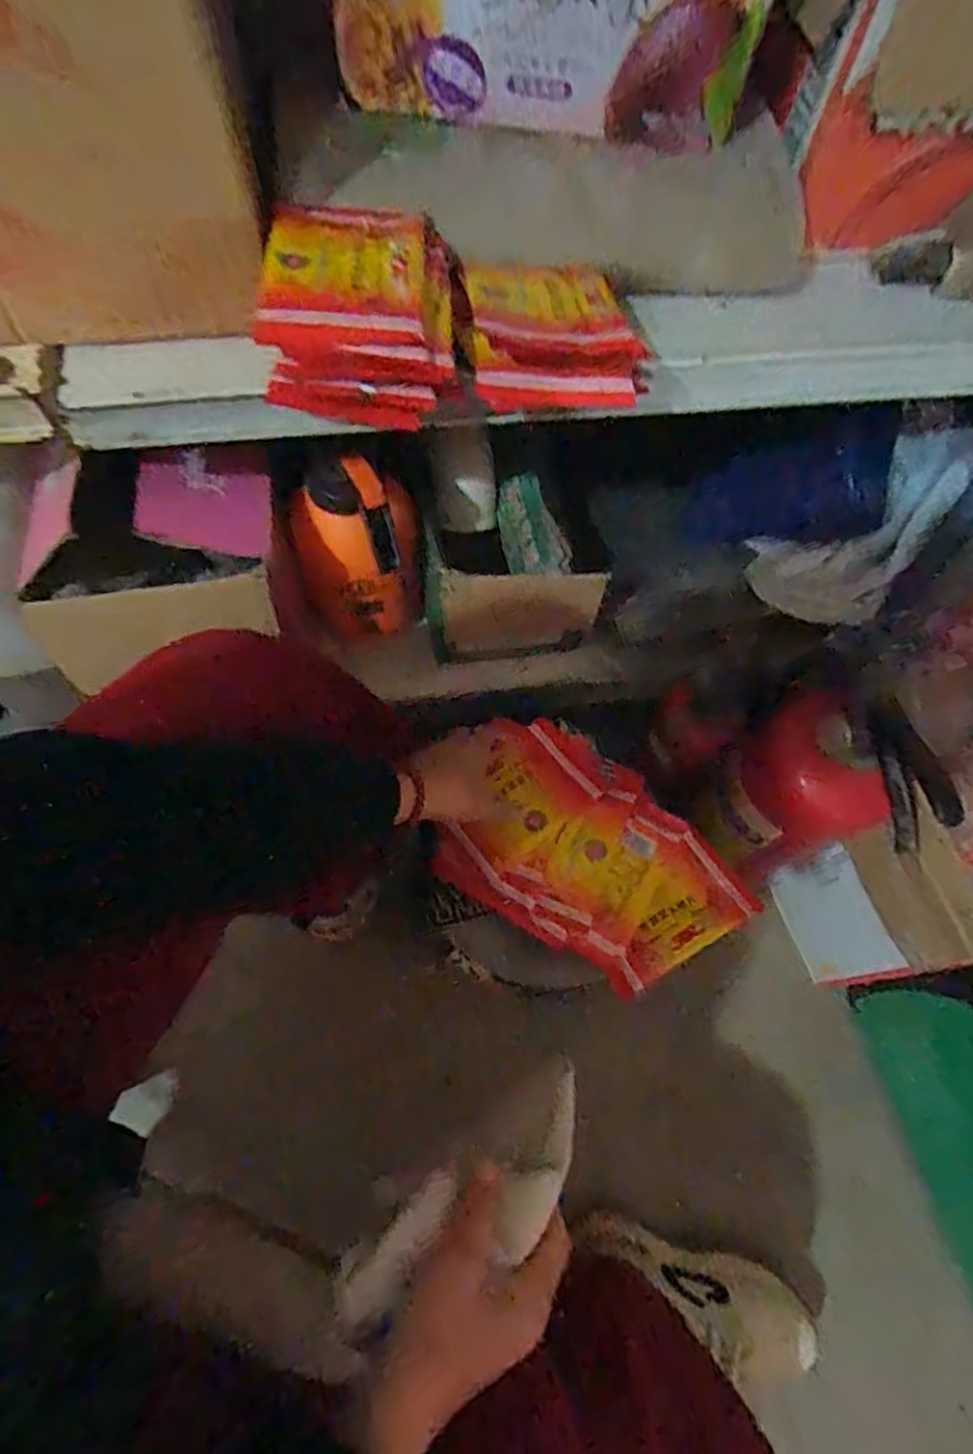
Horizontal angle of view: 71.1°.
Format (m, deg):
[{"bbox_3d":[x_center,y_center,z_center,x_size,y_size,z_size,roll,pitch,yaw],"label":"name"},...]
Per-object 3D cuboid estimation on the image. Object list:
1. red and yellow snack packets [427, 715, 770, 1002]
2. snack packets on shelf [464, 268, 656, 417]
[{"bbox_3d":[0.105,0.114,0.638,0.277,0.048,0.188,29,66,11],"label":"red and yellow snack packets"},{"bbox_3d":[0.040,-0.268,0.458,0.113,0.043,0.110,-5,64,-5],"label":"snack packets on shelf"}]

